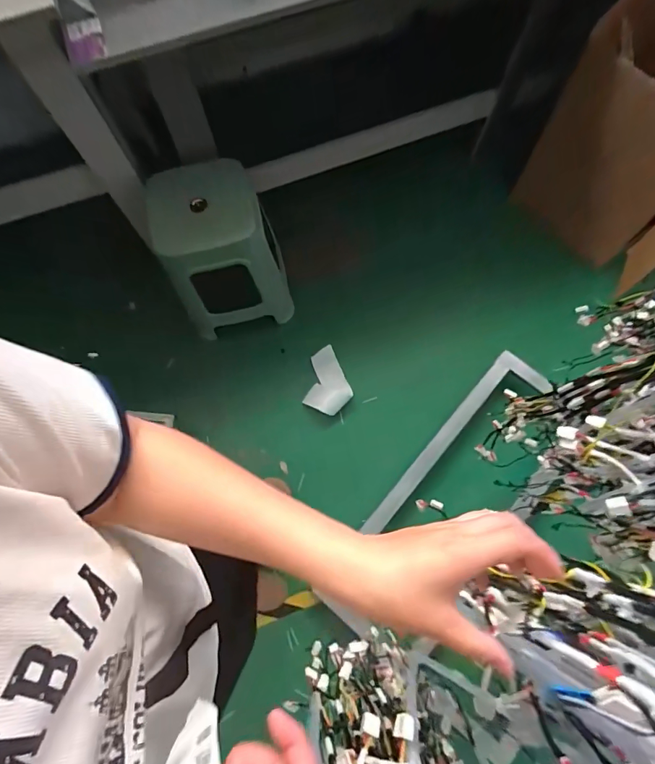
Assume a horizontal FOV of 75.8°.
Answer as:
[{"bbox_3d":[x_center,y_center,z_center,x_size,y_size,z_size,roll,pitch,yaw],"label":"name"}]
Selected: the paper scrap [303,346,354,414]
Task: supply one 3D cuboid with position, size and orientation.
[{"bbox_3d":[0.010,-0.004,1.402,0.153,0.042,0.227,9,75,4],"label":"paper scrap"}]

